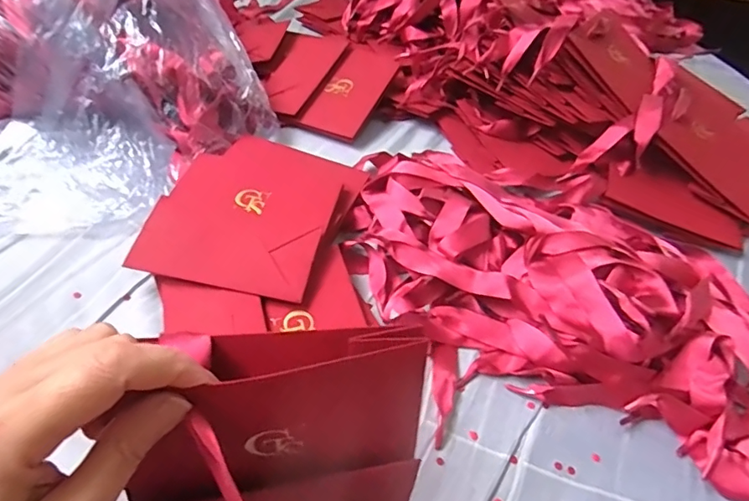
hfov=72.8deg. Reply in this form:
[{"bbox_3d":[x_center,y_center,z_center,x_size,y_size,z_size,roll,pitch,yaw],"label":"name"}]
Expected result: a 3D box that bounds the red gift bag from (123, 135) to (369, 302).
[{"bbox_3d":[-0.101,-0.037,0.435,0.145,0.016,0.173,16,48,9],"label":"red gift bag"}]

